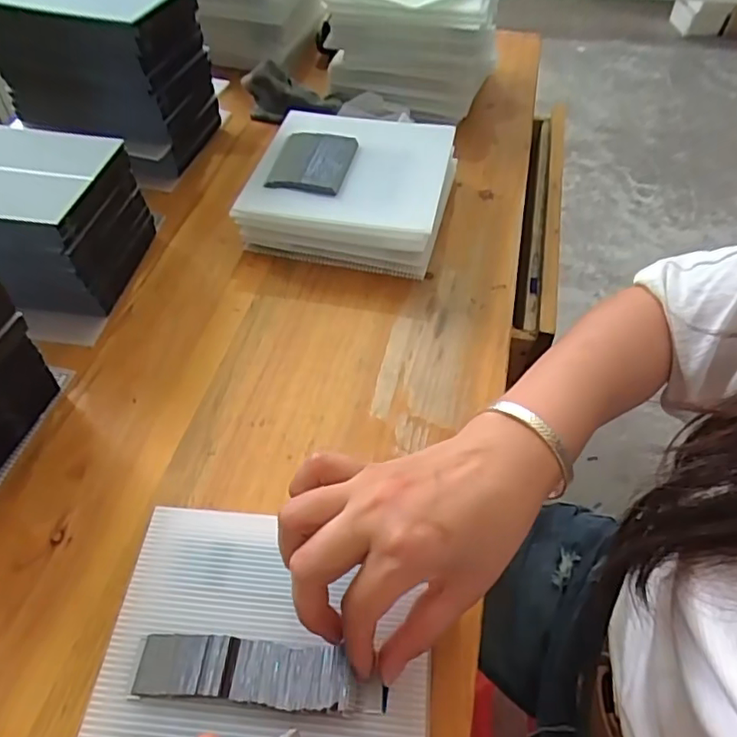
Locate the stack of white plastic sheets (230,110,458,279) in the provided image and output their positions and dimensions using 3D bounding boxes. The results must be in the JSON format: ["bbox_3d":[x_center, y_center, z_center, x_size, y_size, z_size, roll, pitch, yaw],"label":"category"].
[{"bbox_3d":[-0.013,-0.159,0.519,0.164,0.061,0.159,11,51,7],"label":"stack of white plastic sheets"}]

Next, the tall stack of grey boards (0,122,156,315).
[{"bbox_3d":[-0.273,-0.113,0.450,0.170,0.096,0.116,9,50,5],"label":"tall stack of grey boards"}]

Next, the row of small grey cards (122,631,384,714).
[{"bbox_3d":[-0.054,0.148,0.283,0.122,0.007,0.028,5,50,5],"label":"row of small grey cards"}]

